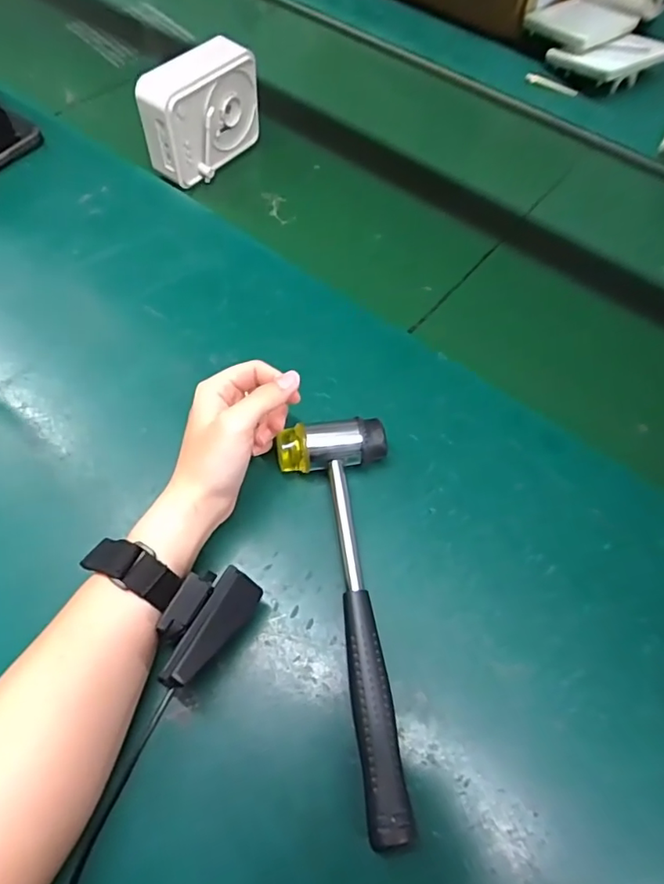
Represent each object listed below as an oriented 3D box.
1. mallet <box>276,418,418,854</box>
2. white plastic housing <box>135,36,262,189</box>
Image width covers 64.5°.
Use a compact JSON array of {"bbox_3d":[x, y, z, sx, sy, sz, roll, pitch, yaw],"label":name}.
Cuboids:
[{"bbox_3d":[0.019,0.102,0.335,0.073,0.037,0.253,-7,62,-8],"label":"mallet"},{"bbox_3d":[-0.131,-0.334,0.533,0.050,0.095,0.128,33,64,13],"label":"white plastic housing"}]

